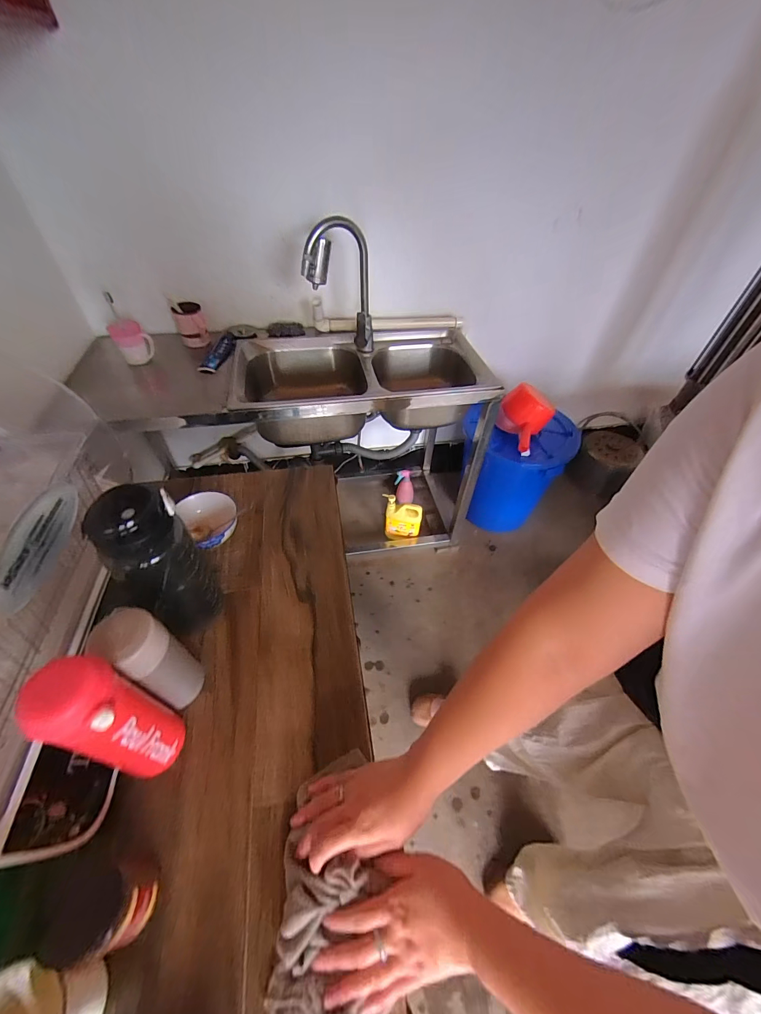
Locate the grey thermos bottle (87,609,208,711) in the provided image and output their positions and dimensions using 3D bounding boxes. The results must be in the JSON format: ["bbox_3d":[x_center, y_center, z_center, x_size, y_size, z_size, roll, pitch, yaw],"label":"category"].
[{"bbox_3d":[-0.276,0.192,0.456,0.055,0.185,0.058,1,48,-1],"label":"grey thermos bottle"}]

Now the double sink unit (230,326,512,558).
[{"bbox_3d":[0.007,-0.214,1.435,0.909,0.780,0.467,-9,49,-10],"label":"double sink unit"}]

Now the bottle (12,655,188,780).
[{"bbox_3d":[-0.282,0.230,0.383,0.075,0.218,0.066,-25,54,-22],"label":"bottle"}]

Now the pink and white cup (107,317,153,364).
[{"bbox_3d":[-0.701,-0.464,1.041,0.083,0.101,0.100,-31,56,-26],"label":"pink and white cup"}]

